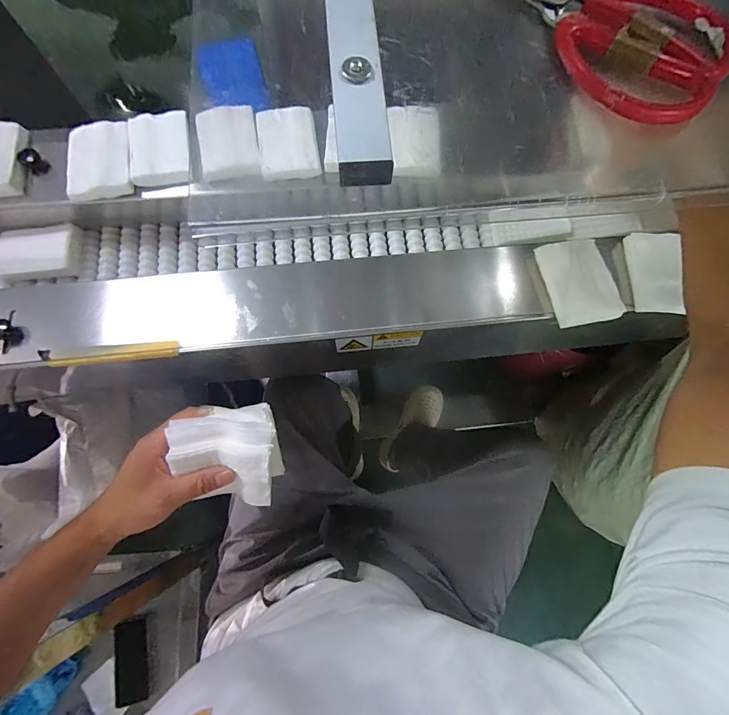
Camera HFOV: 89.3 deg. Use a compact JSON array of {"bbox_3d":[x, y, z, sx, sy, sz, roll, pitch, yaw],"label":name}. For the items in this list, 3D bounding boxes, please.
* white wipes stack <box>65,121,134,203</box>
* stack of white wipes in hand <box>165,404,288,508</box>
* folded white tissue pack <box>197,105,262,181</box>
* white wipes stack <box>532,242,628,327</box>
[{"bbox_3d":[-0.332,-0.252,0.465,0.078,0.027,0.108,-2,74,-1],"label":"white wipes stack"},{"bbox_3d":[-0.136,0.099,0.376,0.102,0.046,0.098,-3,74,-2],"label":"stack of white wipes in hand"},{"bbox_3d":[-0.173,-0.275,0.465,0.074,0.019,0.105,-14,75,-5],"label":"folded white tissue pack"},{"bbox_3d":[0.249,-0.089,0.424,0.071,0.021,0.101,-13,75,-4],"label":"white wipes stack"}]

